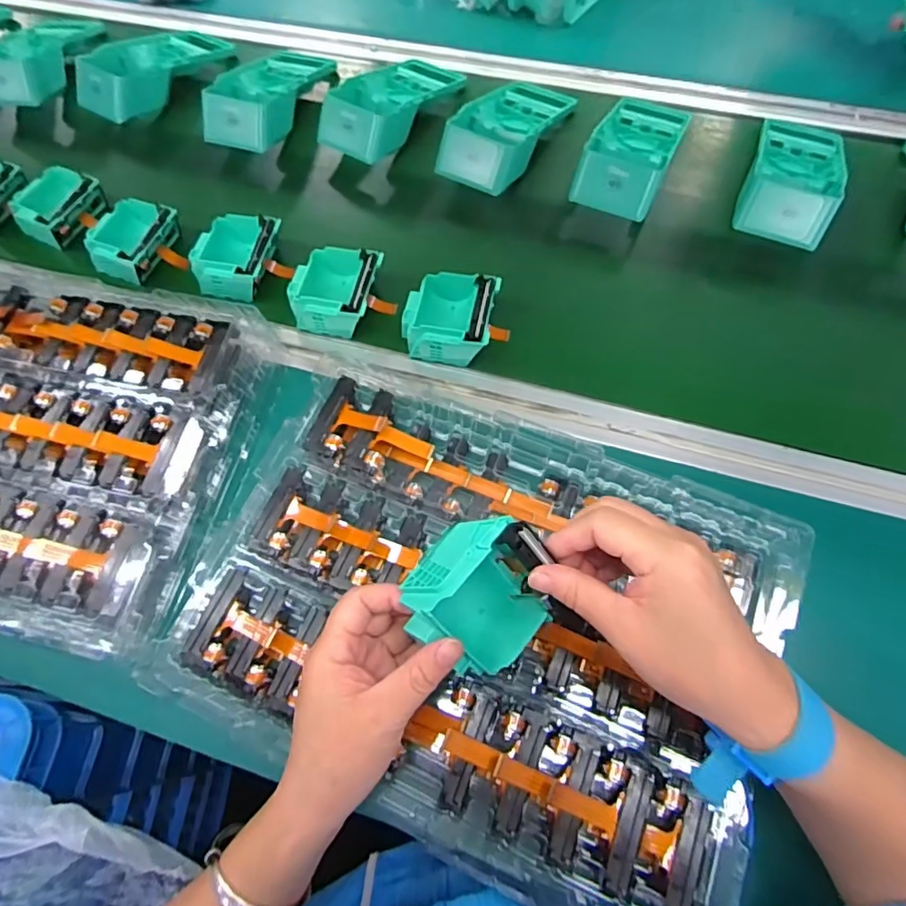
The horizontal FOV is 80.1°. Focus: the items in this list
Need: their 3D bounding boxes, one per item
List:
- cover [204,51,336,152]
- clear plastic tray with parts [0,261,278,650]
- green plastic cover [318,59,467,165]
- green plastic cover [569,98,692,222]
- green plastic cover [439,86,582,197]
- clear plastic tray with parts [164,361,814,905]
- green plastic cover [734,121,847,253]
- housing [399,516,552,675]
[{"bbox_3d":[-0.216,-0.417,0.618,0.098,0.055,0.190,17,69,9],"label":"cover"},{"bbox_3d":[-0.374,-0.027,0.418,0.395,0.039,0.275,10,68,7],"label":"clear plastic tray with parts"},{"bbox_3d":[-0.069,-0.398,0.602,0.091,0.053,0.195,29,71,14],"label":"green plastic cover"},{"bbox_3d":[0.187,-0.313,0.562,0.088,0.044,0.177,19,56,11],"label":"green plastic cover"},{"bbox_3d":[0.056,-0.346,0.582,0.104,0.040,0.185,21,56,11],"label":"green plastic cover"},{"bbox_3d":[0.023,0.105,0.372,0.378,0.034,0.277,22,70,11],"label":"clear plastic tray with parts"},{"bbox_3d":[0.342,-0.285,0.538,0.086,0.047,0.191,23,70,12],"label":"green plastic cover"},{"bbox_3d":[0.015,0.083,0.315,0.052,0.086,0.079,11,58,50],"label":"housing"}]

